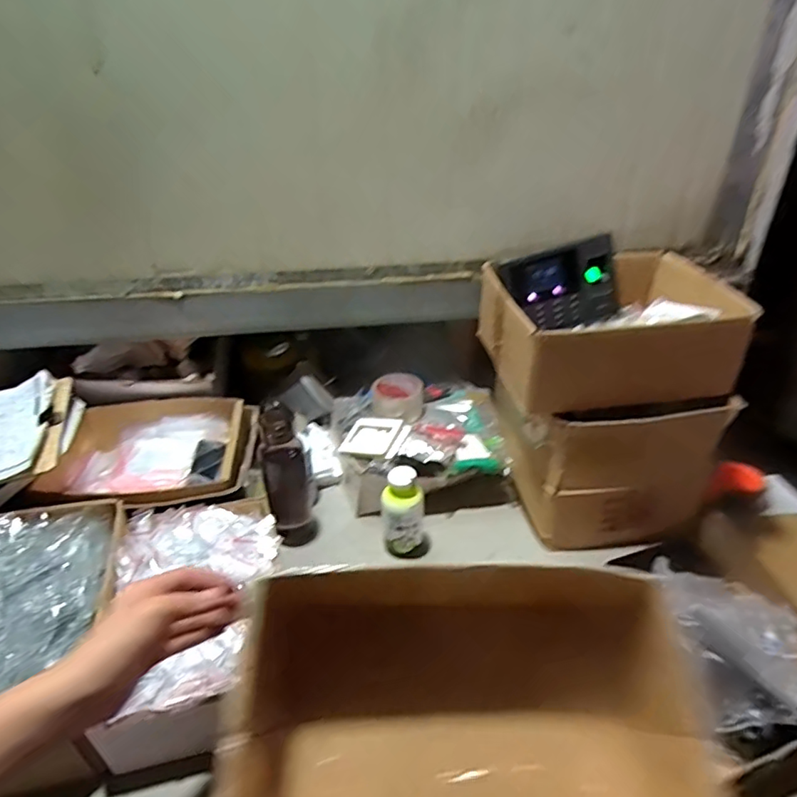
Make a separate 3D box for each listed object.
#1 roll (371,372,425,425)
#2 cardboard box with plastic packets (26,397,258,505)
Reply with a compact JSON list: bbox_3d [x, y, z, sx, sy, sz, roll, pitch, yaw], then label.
[{"bbox_3d":[-0.002,0.001,0.983,0.092,0.051,0.098,-1,34,0],"label":"roll"},{"bbox_3d":[-0.396,0.106,0.902,0.308,0.093,0.242,-7,34,-9],"label":"cardboard box with plastic packets"}]

